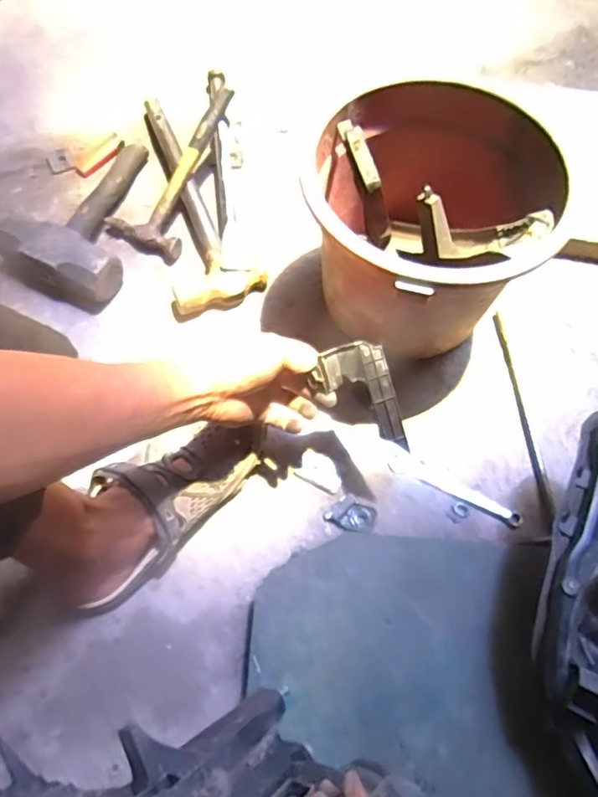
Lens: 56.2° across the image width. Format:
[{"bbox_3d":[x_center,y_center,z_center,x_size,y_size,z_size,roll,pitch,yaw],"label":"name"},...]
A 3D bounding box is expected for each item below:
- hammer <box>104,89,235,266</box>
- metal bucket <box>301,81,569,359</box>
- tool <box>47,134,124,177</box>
[{"bbox_3d":[-0.159,-0.310,0.755,0.105,0.035,0.244,27,87,11],"label":"hammer"},{"bbox_3d":[0.136,-0.185,0.632,0.240,0.222,0.263,1,67,-1],"label":"metal bucket"},{"bbox_3d":[-0.302,-0.343,0.804,0.105,0.017,0.052,-22,70,-10],"label":"tool"}]

